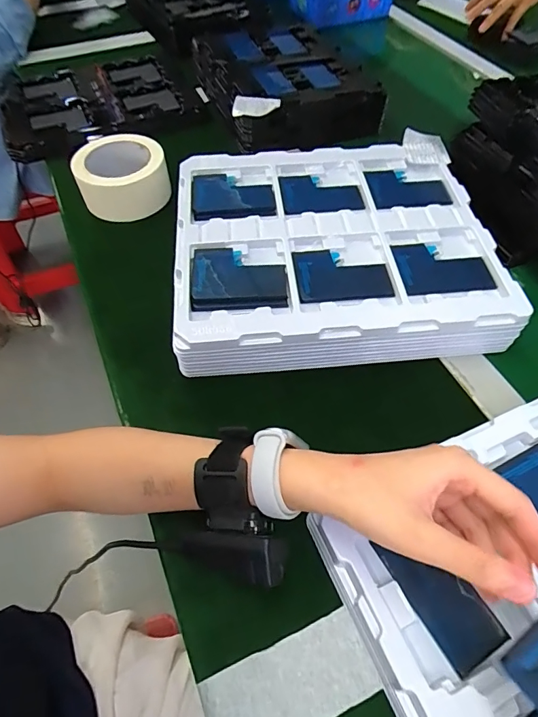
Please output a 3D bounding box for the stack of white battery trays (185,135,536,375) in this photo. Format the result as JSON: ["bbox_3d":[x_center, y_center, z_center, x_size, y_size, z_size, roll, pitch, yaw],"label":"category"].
[{"bbox_3d":[0.066,-0.129,0.466,0.318,0.046,0.285,-4,57,-2],"label":"stack of white battery trays"}]

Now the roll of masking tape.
[{"bbox_3d":[-0.186,-0.238,0.552,0.106,0.057,0.112,0,57,0],"label":"roll of masking tape"}]

